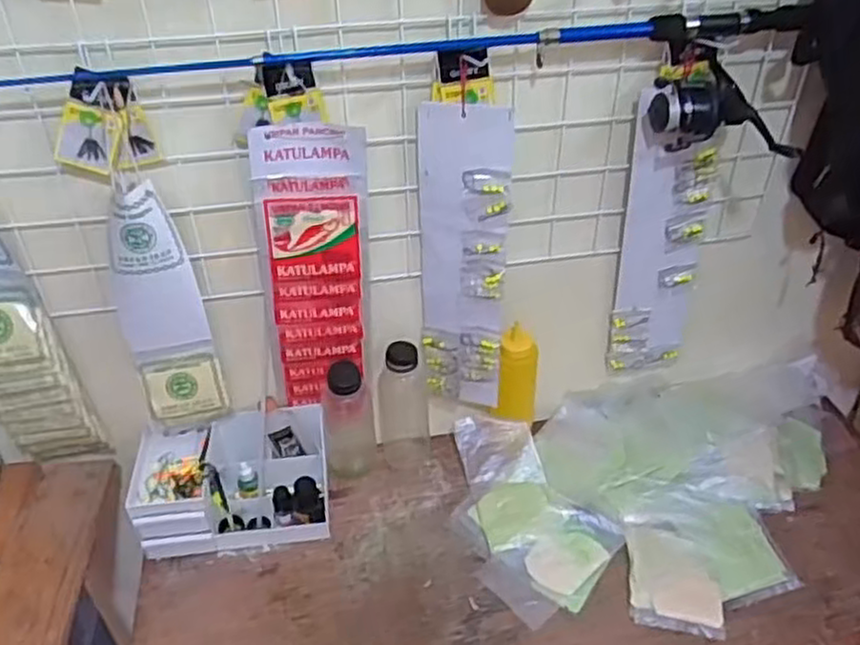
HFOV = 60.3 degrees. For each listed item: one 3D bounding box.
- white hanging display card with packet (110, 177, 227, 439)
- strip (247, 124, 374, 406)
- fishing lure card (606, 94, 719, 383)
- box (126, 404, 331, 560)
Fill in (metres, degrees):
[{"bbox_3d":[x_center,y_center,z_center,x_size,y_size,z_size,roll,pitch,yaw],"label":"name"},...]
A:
[{"bbox_3d":[-0.298,-0.004,0.832,0.089,0.313,0.030,-11,39,-13],"label":"white hanging display card with packet"},{"bbox_3d":[-0.129,-0.052,0.839,0.124,0.349,0.029,-5,38,-6],"label":"strip"},{"bbox_3d":[0.285,-0.086,0.908,0.106,0.402,0.023,-1,39,2],"label":"fishing lure card"},{"bbox_3d":[-0.247,0.194,0.942,0.229,0.109,0.153,-8,38,-8],"label":"box"}]

